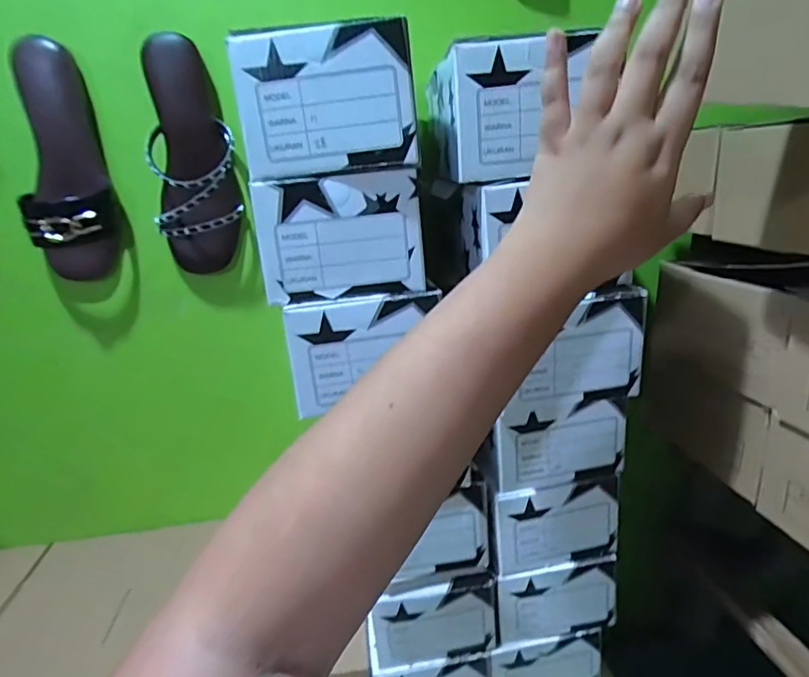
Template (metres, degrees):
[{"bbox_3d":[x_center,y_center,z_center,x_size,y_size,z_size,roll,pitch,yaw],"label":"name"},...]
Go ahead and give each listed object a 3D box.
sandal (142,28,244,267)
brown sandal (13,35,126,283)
[{"bbox_3d":[-0.233,-0.195,0.556,0.085,0.238,0.070,-10,19,-20],"label":"sandal"},{"bbox_3d":[-0.361,-0.180,0.536,0.085,0.232,0.073,-13,20,-29],"label":"brown sandal"}]

